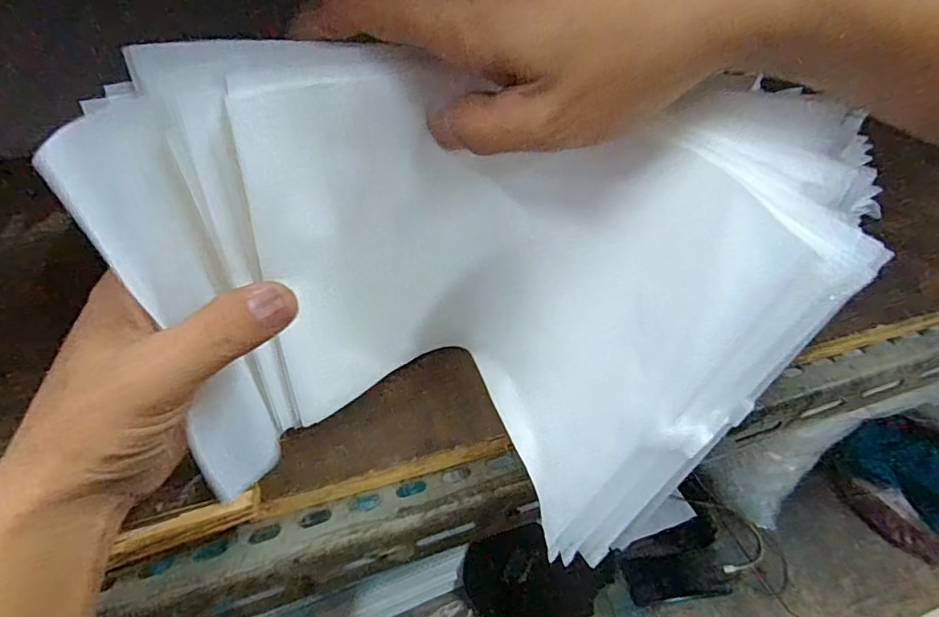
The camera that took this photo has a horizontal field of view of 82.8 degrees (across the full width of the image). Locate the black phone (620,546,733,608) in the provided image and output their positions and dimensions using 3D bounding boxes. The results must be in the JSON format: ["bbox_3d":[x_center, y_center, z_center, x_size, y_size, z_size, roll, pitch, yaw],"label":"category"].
[{"bbox_3d":[0.338,0.438,0.872,0.168,0.007,0.071,-4,57,-9],"label":"black phone"}]

